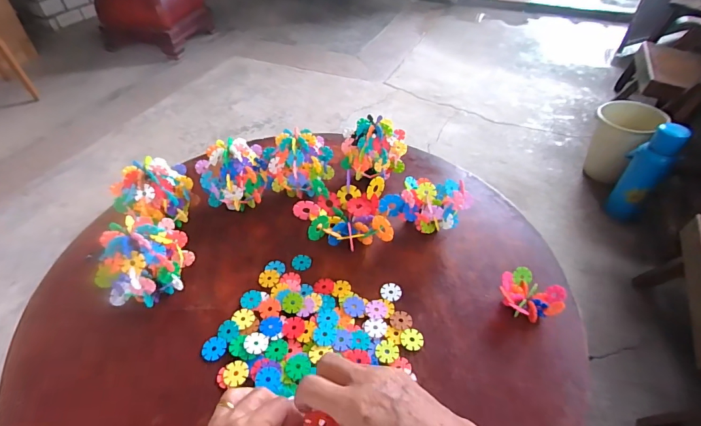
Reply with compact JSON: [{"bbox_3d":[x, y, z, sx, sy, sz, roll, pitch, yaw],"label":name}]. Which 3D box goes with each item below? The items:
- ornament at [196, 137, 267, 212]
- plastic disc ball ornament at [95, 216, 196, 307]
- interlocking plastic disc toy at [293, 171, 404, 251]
[{"bbox_3d":[-0.206,-0.064,0.701,0.117,0.115,0.095,-17,46,-17],"label":"ornament"},{"bbox_3d":[-0.297,0.069,0.562,0.108,0.111,0.107,3,44,3],"label":"plastic disc ball ornament"},{"bbox_3d":[-0.001,0.011,0.667,0.180,0.076,0.144,1,44,1],"label":"interlocking plastic disc toy"}]

